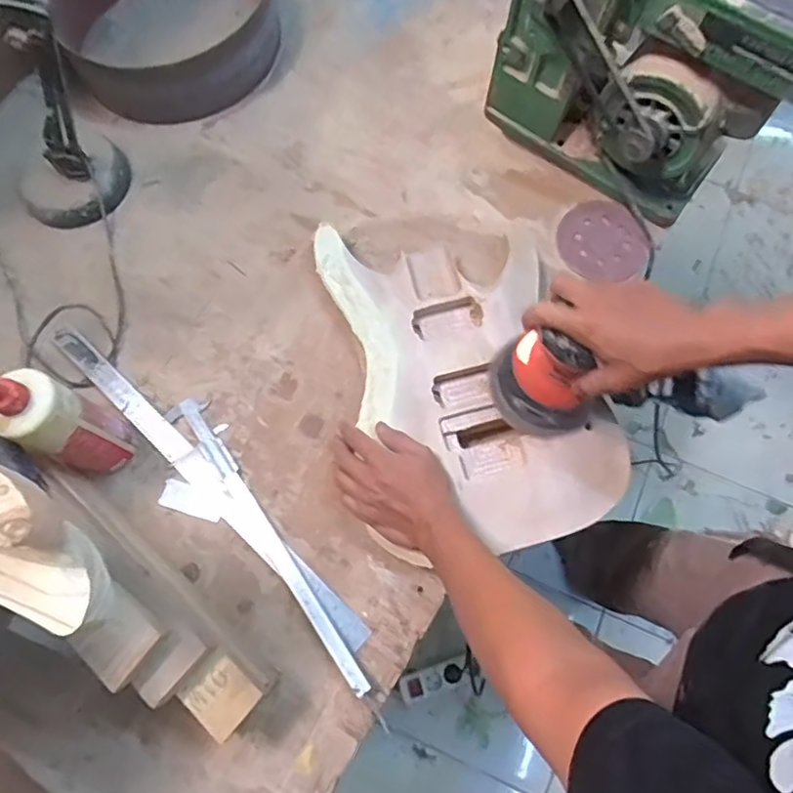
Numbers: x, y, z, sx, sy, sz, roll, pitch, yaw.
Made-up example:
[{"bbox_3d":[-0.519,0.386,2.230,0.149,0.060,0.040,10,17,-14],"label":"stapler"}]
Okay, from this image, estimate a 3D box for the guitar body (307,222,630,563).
[{"bbox_3d":[0.085,-0.033,0.700,0.282,0.036,0.410,-12,73,-4],"label":"guitar body"}]

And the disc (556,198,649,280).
[{"bbox_3d":[0.277,-0.214,0.803,0.114,0.007,0.111,0,73,-1],"label":"disc"}]

